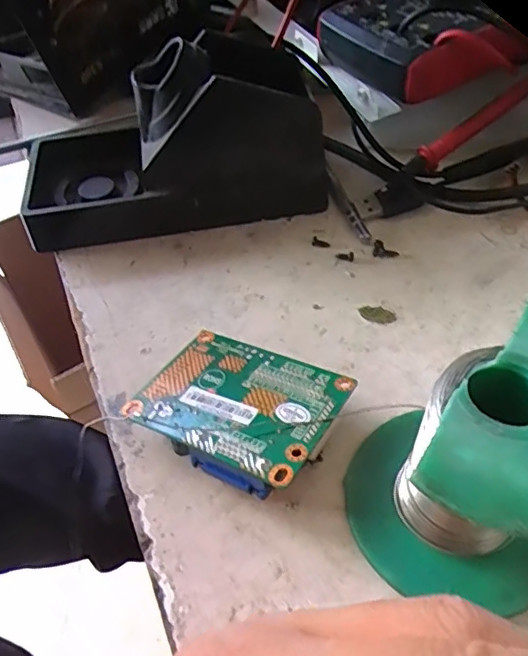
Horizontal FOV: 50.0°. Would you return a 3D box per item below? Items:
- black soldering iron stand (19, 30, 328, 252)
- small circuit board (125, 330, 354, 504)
[{"bbox_3d":[-0.048,-0.094,0.276,0.143,0.073,0.067,-9,50,-3],"label":"black soldering iron stand"},{"bbox_3d":[-0.009,0.027,0.206,0.070,0.020,0.054,23,55,22],"label":"small circuit board"}]

